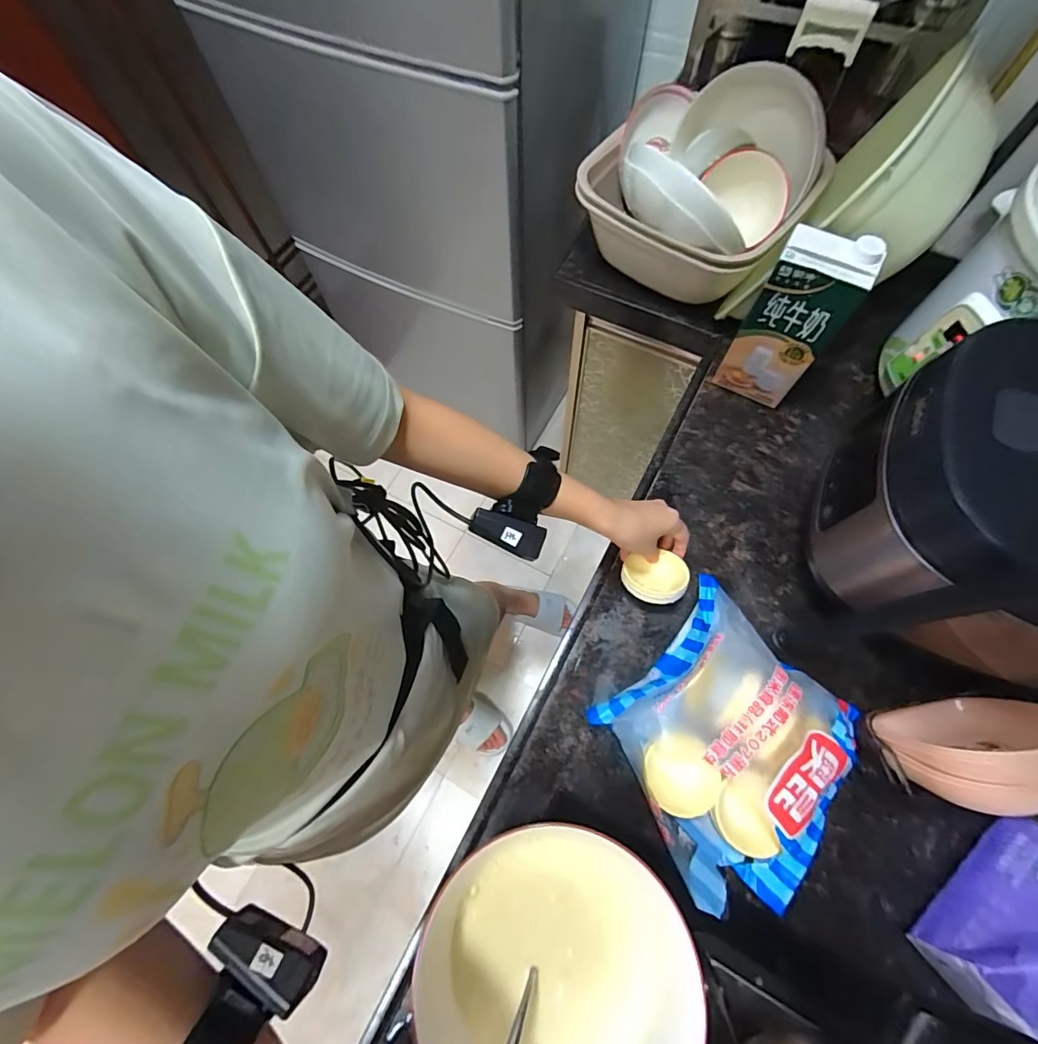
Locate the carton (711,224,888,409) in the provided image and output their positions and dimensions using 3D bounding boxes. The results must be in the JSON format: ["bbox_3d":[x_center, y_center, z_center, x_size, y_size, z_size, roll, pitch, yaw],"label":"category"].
[{"bbox_3d":[0.307,-0.223,0.534,0.088,0.193,0.061,29,73,13],"label":"carton"}]

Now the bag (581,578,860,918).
[{"bbox_3d":[0.198,0.214,0.442,0.215,0.078,0.218,-43,73,-13],"label":"bag"}]

